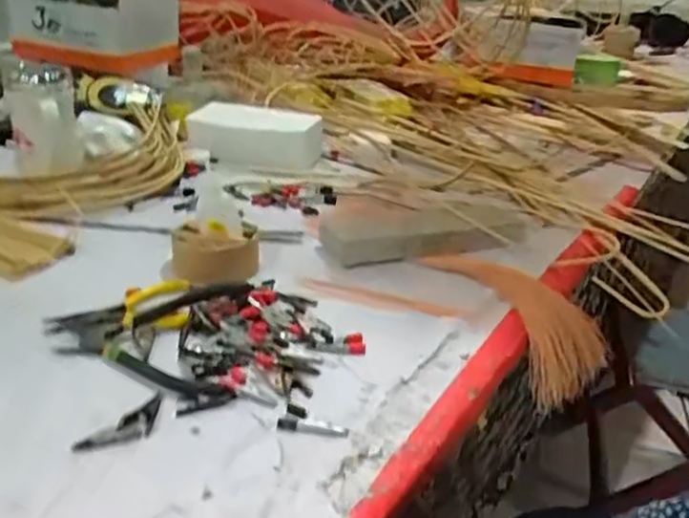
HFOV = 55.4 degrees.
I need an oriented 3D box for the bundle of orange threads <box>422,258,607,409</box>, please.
[{"bbox_3d":[0.164,0.041,0.623,0.105,0.051,0.194,-15,49,-34],"label":"bundle of orange threads"}]

